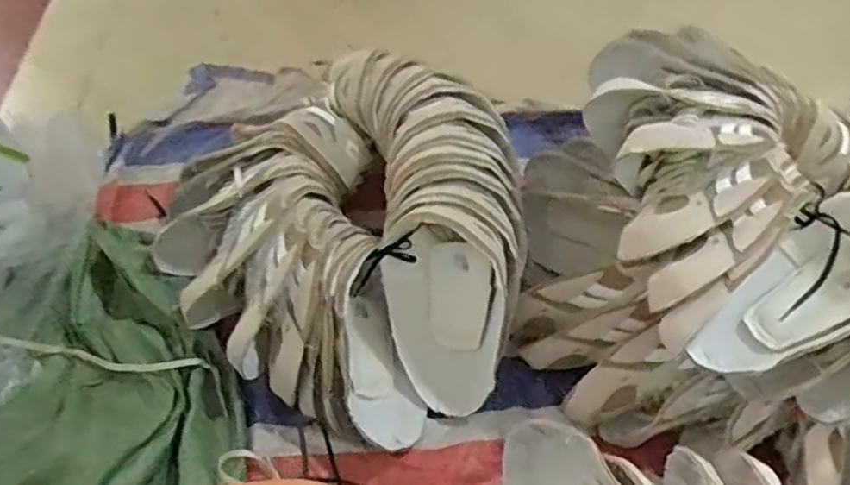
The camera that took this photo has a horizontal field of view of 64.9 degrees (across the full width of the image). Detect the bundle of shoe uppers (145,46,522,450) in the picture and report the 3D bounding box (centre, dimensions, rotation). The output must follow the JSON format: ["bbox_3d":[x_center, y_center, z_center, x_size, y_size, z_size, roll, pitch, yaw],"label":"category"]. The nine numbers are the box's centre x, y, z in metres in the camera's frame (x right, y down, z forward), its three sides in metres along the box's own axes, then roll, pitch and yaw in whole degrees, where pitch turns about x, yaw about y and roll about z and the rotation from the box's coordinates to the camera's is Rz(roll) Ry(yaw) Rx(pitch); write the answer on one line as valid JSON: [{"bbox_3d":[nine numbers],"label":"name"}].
[{"bbox_3d":[-0.089,-0.011,0.861,0.429,0.180,0.462,0,53,0],"label":"bundle of shoe uppers"}]

